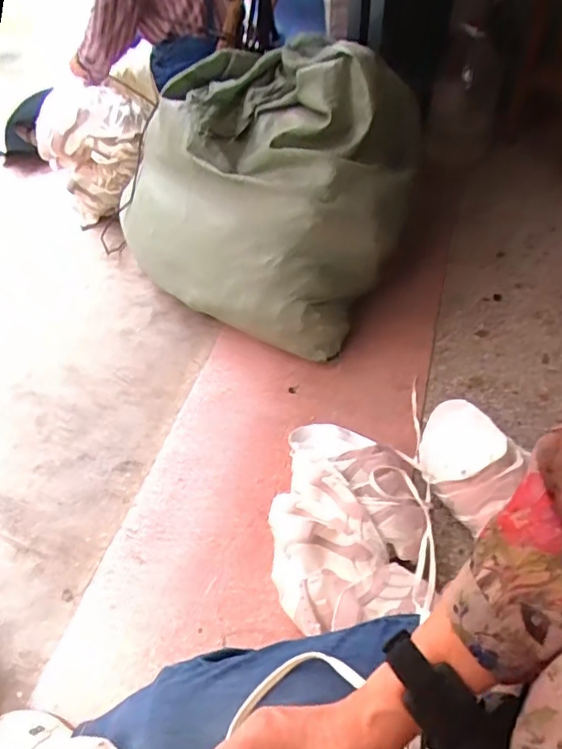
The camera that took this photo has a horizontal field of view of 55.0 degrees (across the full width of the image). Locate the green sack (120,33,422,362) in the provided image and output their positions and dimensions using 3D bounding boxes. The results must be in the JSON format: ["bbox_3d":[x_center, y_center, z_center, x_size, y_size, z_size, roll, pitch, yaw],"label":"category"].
[{"bbox_3d":[-0.038,-0.430,1.260,0.605,0.475,0.558,26,54,25],"label":"green sack"}]

